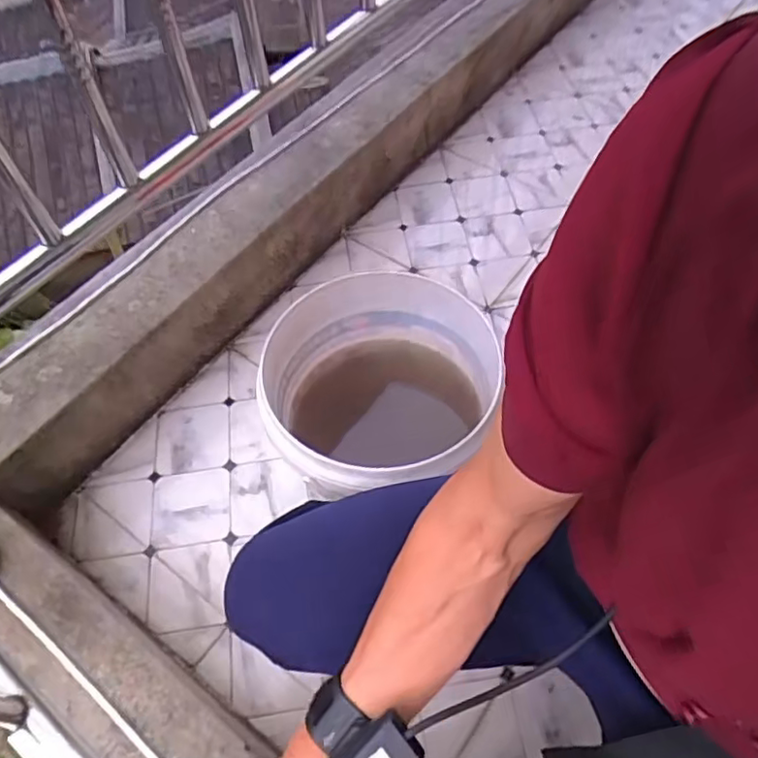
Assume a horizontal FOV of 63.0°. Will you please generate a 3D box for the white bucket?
[{"bbox_3d":[0.004,0.047,0.743,0.259,0.239,0.258,-1,57,2],"label":"white bucket"}]

